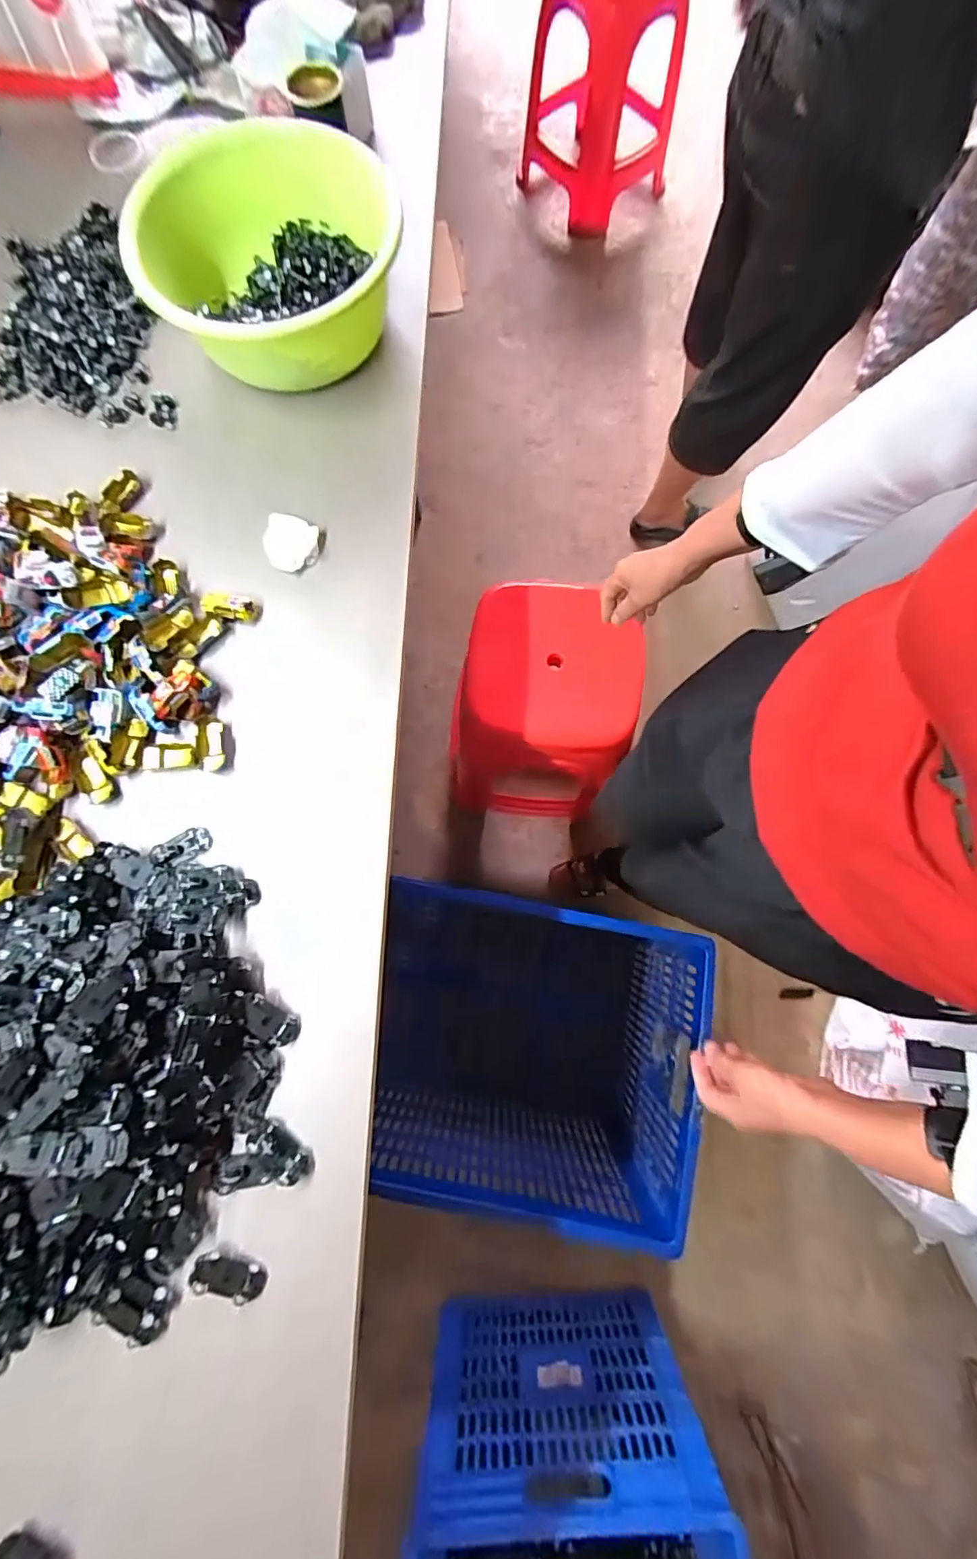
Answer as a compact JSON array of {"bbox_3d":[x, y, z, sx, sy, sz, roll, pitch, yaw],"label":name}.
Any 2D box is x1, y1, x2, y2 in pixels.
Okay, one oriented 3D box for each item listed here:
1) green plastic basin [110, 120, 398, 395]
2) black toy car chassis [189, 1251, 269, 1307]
[{"bbox_3d":[-0.274,-0.624,0.639,0.291,0.137,0.280,-7,79,-1],"label":"green plastic basin"},{"bbox_3d":[-0.243,0.466,0.477,0.064,0.015,0.029,15,80,3],"label":"black toy car chassis"}]

